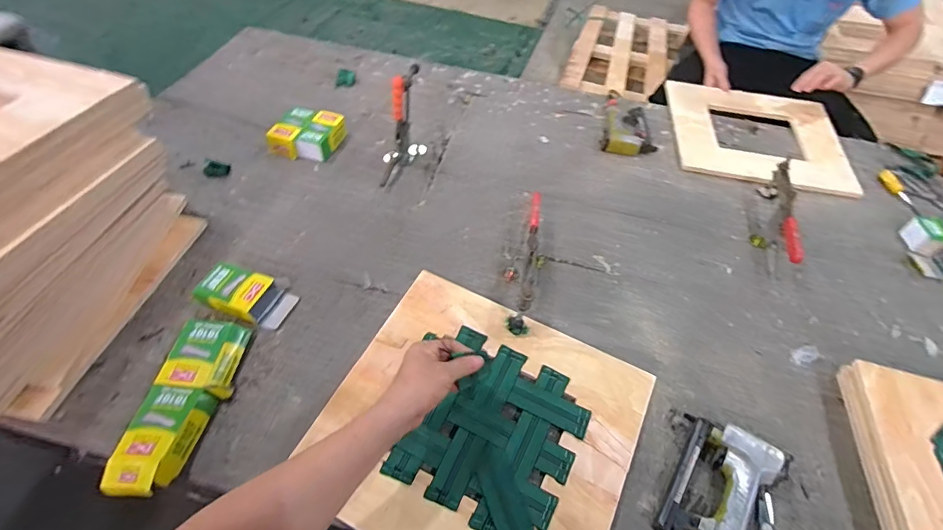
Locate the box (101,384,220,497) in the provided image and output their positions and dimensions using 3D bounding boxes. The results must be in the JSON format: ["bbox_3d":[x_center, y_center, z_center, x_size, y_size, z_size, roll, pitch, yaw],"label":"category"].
[{"bbox_3d":[-0.426,0.238,0.617,0.094,0.040,0.143,5,51,-1],"label":"box"}]

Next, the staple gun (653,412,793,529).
[{"bbox_3d":[0.327,0.330,0.601,0.125,0.045,0.244,28,54,16],"label":"staple gun"}]

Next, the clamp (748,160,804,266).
[{"bbox_3d":[0.642,-0.099,0.943,0.051,0.089,0.286,21,52,11],"label":"clamp"}]

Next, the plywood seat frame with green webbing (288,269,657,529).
[{"bbox_3d":[0.013,0.230,0.666,0.424,0.013,0.396,25,53,14],"label":"plywood seat frame with green webbing"}]

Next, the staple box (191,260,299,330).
[{"bbox_3d":[-0.390,0.048,0.779,0.155,0.034,0.098,13,51,5],"label":"staple box"}]

